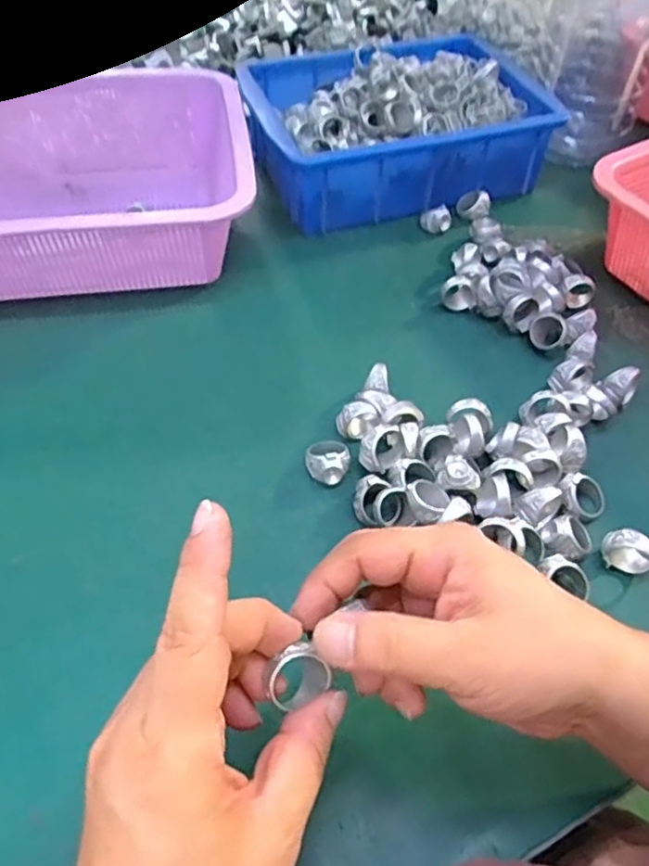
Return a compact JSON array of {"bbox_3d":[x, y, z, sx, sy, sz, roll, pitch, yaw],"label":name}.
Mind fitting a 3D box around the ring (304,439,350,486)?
[{"bbox_3d":[0.002,0.016,0.389,0.025,0.019,0.028,2,49,0],"label":"ring"}]

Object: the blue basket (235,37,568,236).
[{"bbox_3d":[0.057,-0.266,0.584,0.224,0.090,0.167,-14,51,-13],"label":"blue basket"}]

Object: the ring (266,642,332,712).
[{"bbox_3d":[-0.010,0.088,0.241,0.023,0.012,0.016,-24,54,-20],"label":"ring"}]

